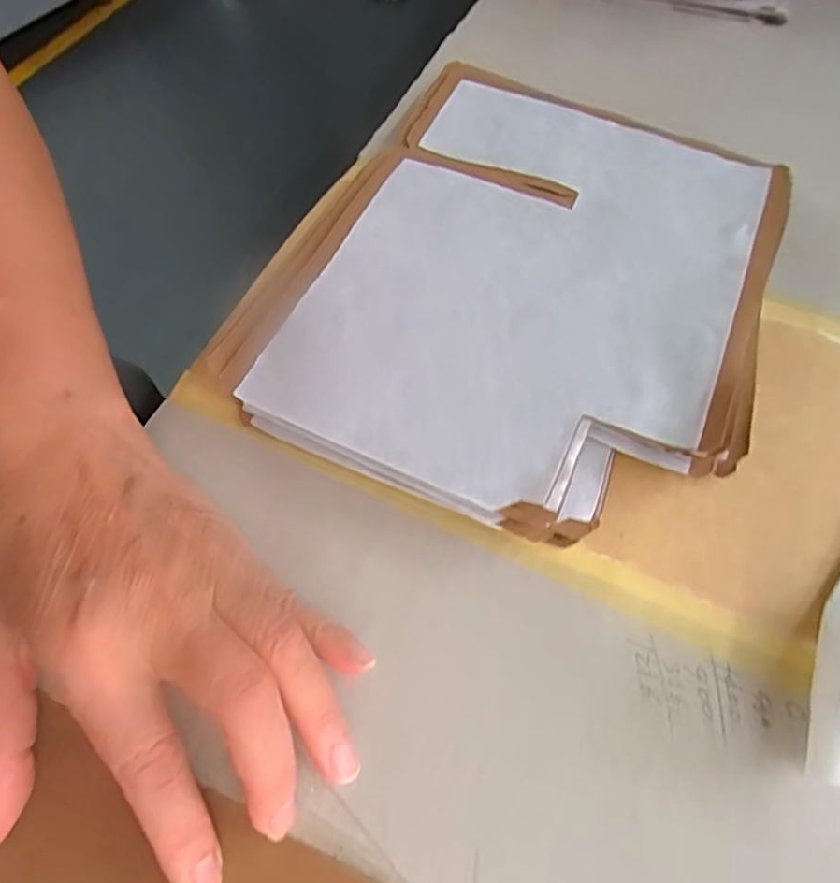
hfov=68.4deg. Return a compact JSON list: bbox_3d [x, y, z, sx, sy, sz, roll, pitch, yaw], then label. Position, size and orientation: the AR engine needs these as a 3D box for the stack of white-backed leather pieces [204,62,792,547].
[{"bbox_3d":[0.051,-0.076,0.300,0.211,0.030,0.241,20,63,10],"label":"stack of white-backed leather pieces"}]

